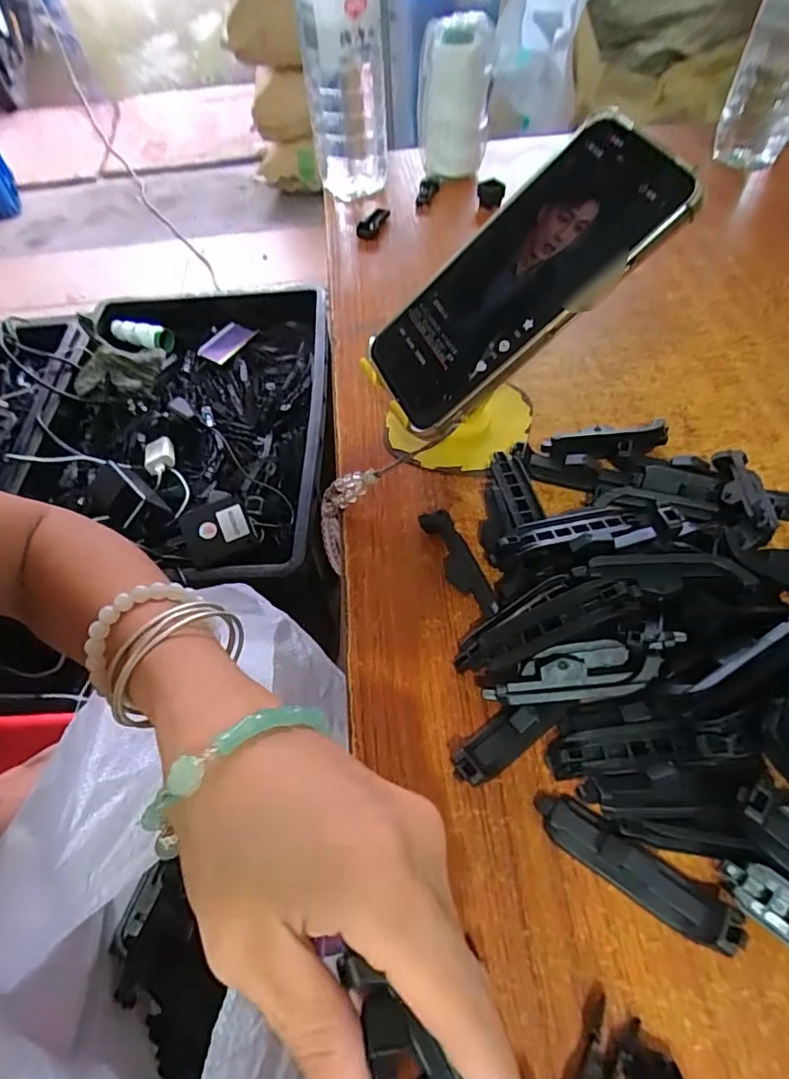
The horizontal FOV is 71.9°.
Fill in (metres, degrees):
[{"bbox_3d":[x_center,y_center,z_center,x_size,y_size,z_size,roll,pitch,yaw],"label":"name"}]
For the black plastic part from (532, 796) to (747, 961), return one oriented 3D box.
[{"bbox_3d":[0.091,0.126,0.209,0.075,0.016,0.018,32,64,22],"label":"black plastic part"}]

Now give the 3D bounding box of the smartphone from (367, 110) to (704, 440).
[{"bbox_3d":[0.060,-0.132,0.279,0.167,0.007,0.083,-39,58,20],"label":"smartphone"}]

